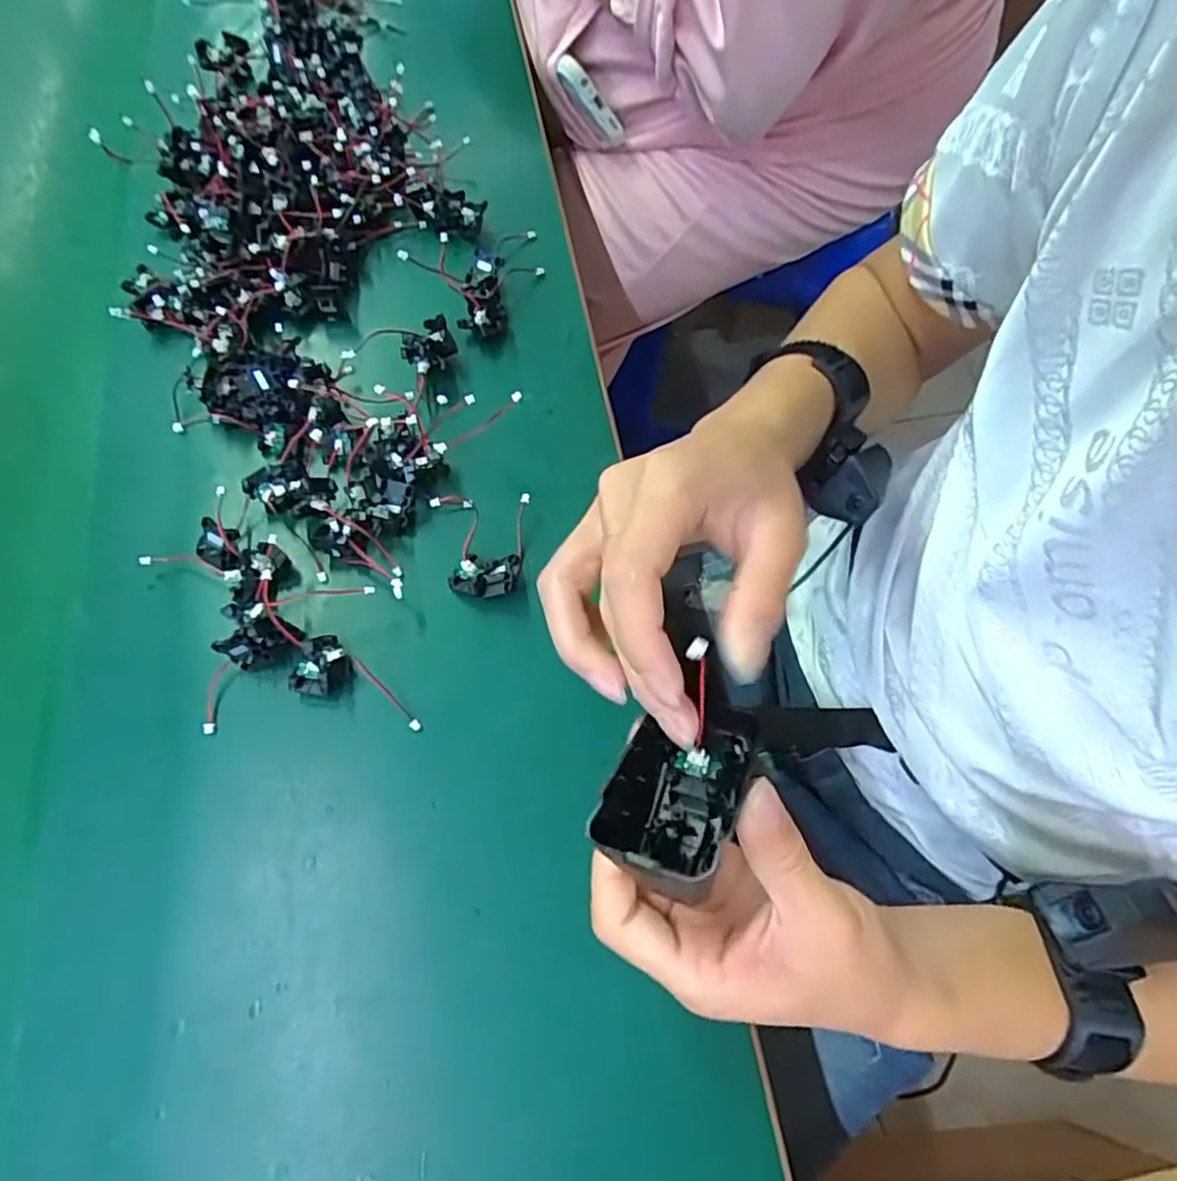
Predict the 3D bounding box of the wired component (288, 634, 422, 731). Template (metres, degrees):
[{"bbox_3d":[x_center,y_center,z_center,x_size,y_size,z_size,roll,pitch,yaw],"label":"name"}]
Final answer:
[{"bbox_3d":[-0.112,0.050,0.326,0.063,0.026,0.029,32,67,11],"label":"wired component"}]

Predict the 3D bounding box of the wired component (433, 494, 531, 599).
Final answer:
[{"bbox_3d":[-0.062,-0.026,0.363,0.054,0.021,0.063,6,64,-1],"label":"wired component"}]

